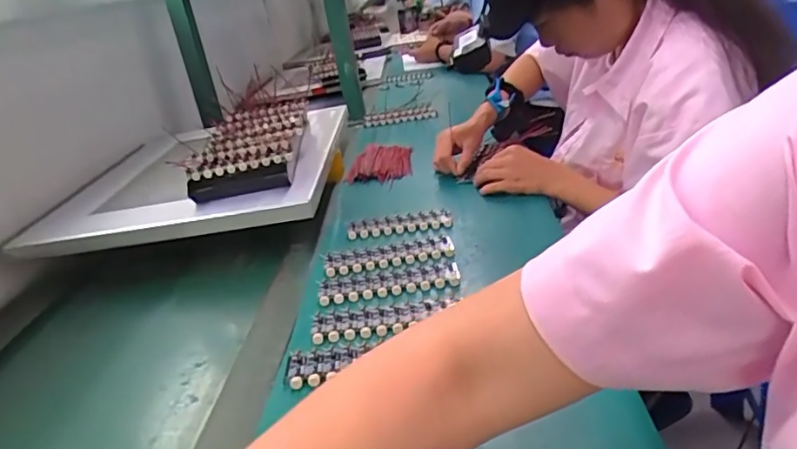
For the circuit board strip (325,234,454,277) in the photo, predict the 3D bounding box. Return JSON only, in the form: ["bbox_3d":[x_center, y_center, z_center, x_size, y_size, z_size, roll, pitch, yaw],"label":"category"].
[{"bbox_3d":[-0.010,0.037,0.666,0.153,0.008,0.052,-13,24,-2],"label":"circuit board strip"}]

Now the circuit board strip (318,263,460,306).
[{"bbox_3d":[-0.011,0.062,0.612,0.155,0.009,0.047,-11,24,1],"label":"circuit board strip"}]

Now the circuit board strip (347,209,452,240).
[{"bbox_3d":[0.001,0.000,0.734,0.135,0.007,0.056,-12,24,-2],"label":"circuit board strip"}]

